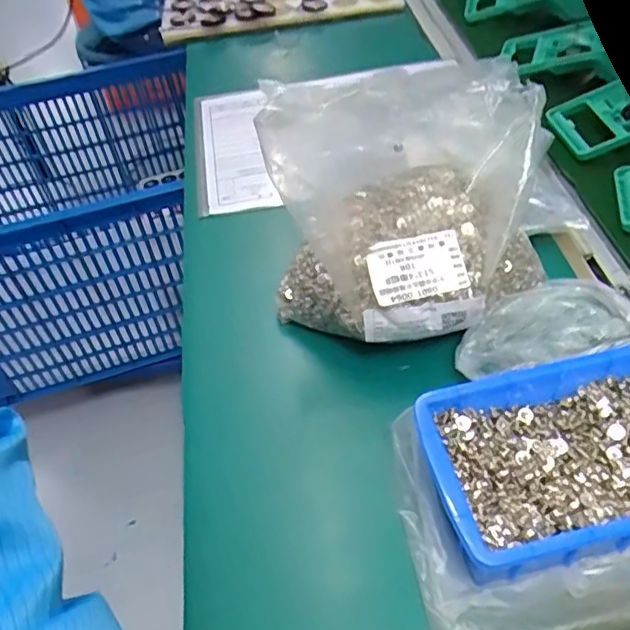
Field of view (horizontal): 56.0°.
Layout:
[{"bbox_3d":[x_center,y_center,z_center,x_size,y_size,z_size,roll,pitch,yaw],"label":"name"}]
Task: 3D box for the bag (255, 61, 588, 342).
[{"bbox_3d":[0.058,-0.079,0.405,0.173,0.147,0.169,-37,55,-23],"label":"bag"}]

